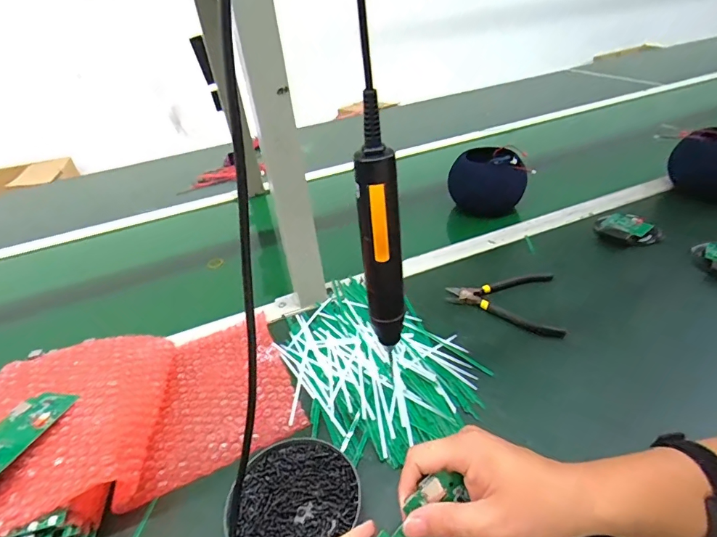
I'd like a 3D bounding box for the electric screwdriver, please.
[{"bbox_3d":[0.018,-0.019,0.343,0.032,0.218,0.034,-3,35,5],"label":"electric screwdriver"}]

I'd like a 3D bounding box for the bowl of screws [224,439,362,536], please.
[{"bbox_3d":[-0.056,0.201,0.368,0.105,0.018,0.109,-5,35,3],"label":"bowl of screws"}]

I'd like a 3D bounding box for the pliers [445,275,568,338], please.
[{"bbox_3d":[0.190,0.044,0.567,0.138,0.015,0.109,1,35,11],"label":"pliers"}]

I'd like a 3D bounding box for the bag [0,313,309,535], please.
[{"bbox_3d":[-0.300,0.156,0.420,0.458,0.072,0.212,-19,37,-17],"label":"bag"}]

